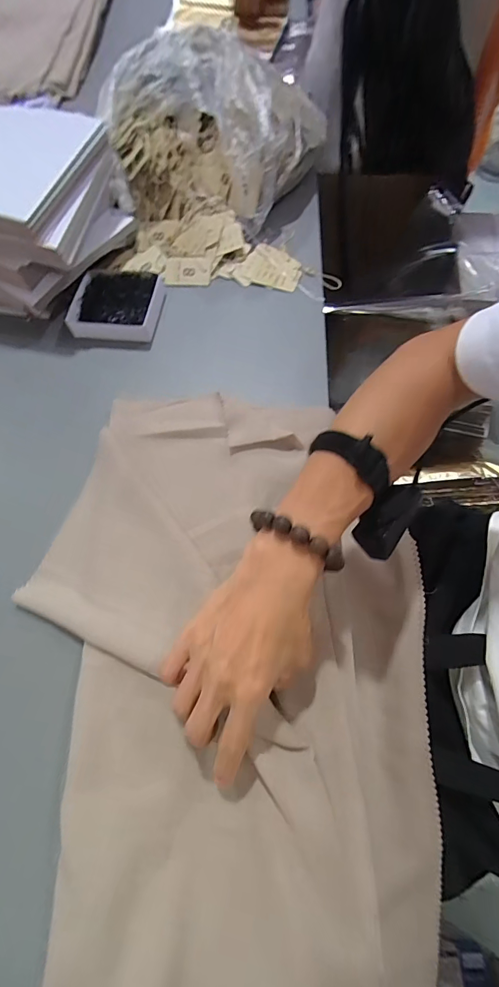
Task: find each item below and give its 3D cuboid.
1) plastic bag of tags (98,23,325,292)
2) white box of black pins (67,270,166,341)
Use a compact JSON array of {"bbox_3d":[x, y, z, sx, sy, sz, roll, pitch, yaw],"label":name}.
[{"bbox_3d":[-0.056,-0.468,0.561,0.299,0.140,0.323,3,67,5],"label":"plastic bag of tags"},{"bbox_3d":[-0.181,-0.254,0.537,0.113,0.023,0.111,3,66,5],"label":"white box of black pins"}]

